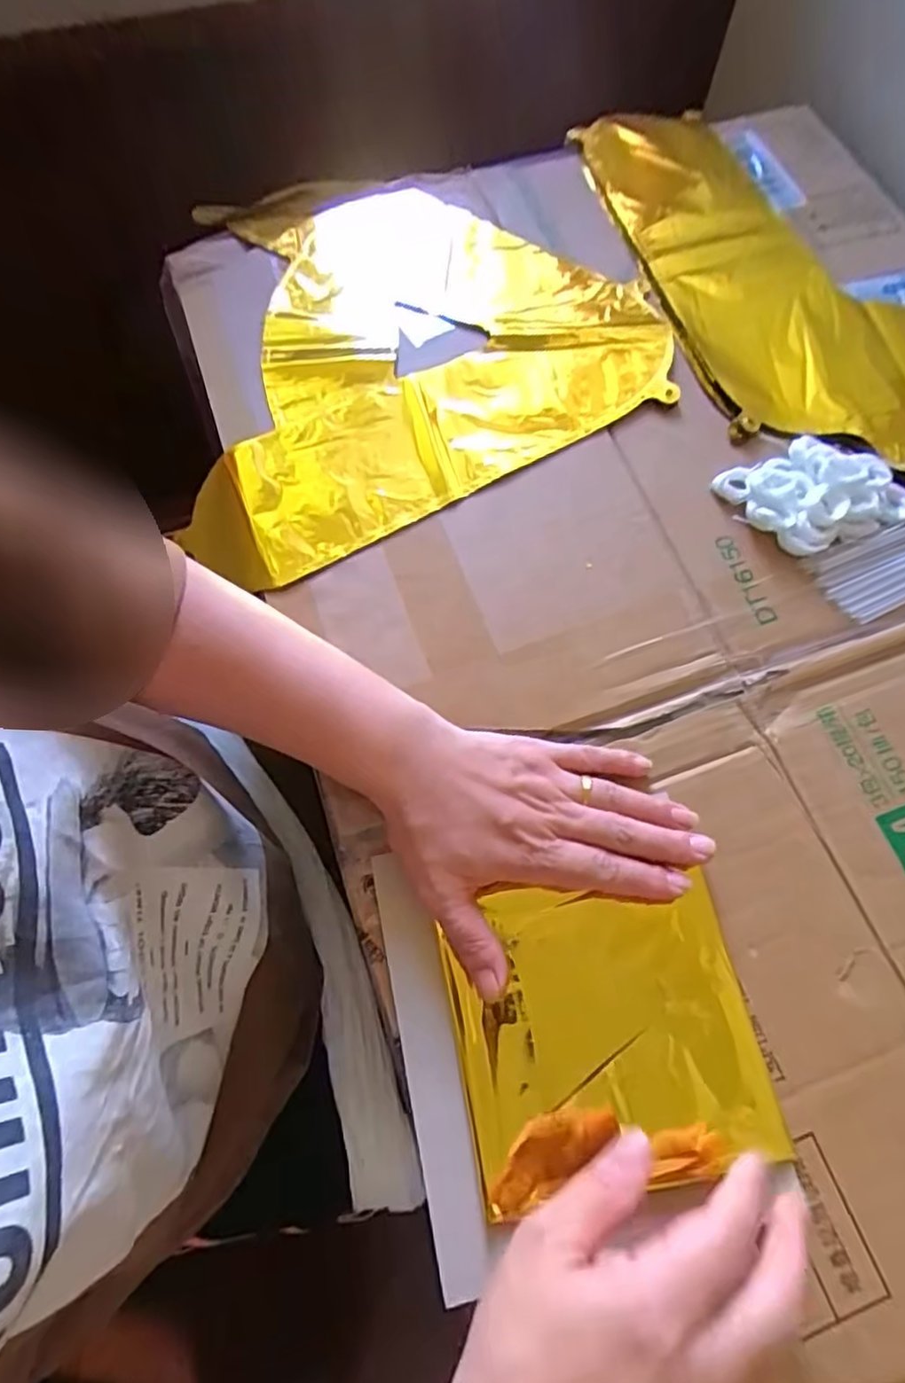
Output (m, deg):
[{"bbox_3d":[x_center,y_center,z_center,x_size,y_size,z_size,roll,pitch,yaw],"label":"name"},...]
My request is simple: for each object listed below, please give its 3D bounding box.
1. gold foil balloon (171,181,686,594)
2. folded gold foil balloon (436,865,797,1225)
[{"bbox_3d":[-0.057,-0.260,0.459,0.342,0.026,0.313,-29,73,-11],"label":"gold foil balloon"},{"bbox_3d":[0.072,0.162,0.311,0.139,0.018,0.129,-10,70,-5],"label":"folded gold foil balloon"}]

